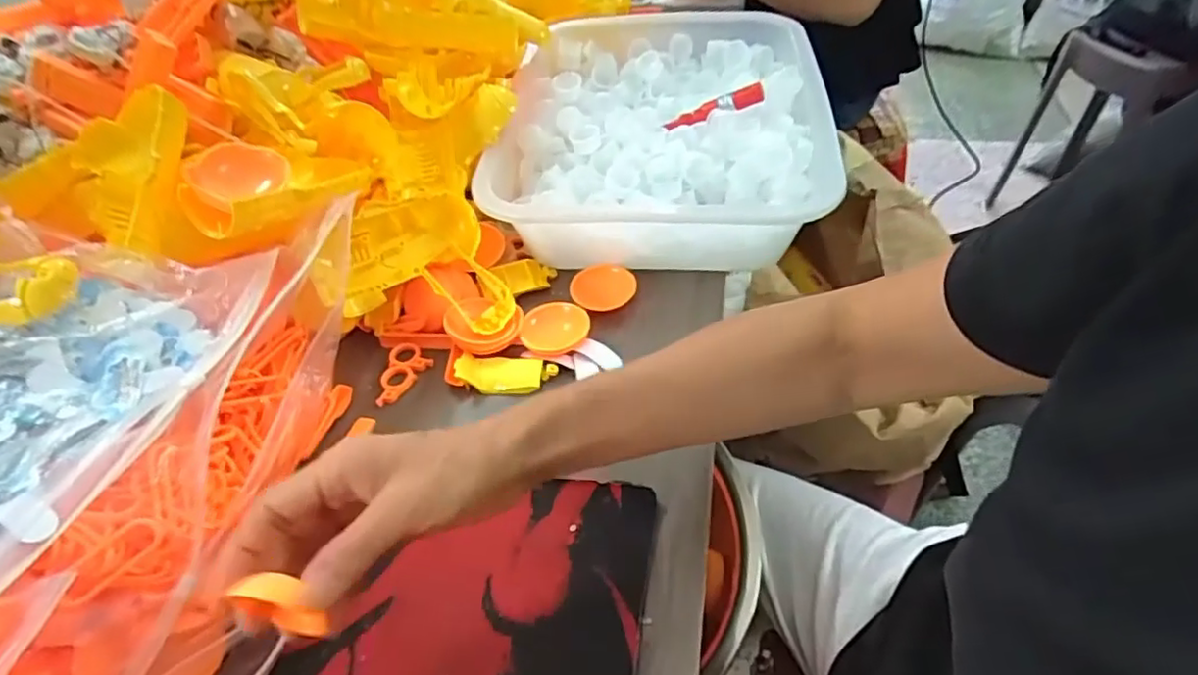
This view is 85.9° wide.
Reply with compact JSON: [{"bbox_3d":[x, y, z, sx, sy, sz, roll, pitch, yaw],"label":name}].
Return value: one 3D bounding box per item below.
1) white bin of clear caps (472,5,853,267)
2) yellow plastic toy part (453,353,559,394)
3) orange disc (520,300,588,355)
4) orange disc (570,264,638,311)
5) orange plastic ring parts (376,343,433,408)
[{"bbox_3d":[0.055,-0.202,0.638,0.297,0.081,0.368,-1,47,5],"label":"white bin of clear caps"},{"bbox_3d":[-0.071,0.026,0.496,0.076,0.017,0.029,1,47,6],"label":"yellow plastic toy part"},{"bbox_3d":[-0.036,-0.010,0.516,0.055,0.012,0.047,-12,47,-6],"label":"orange disc"},{"bbox_3d":[0.003,-0.044,0.552,0.055,0.009,0.043,-1,71,-2],"label":"orange disc"},{"bbox_3d":[-0.162,0.029,0.513,0.037,0.006,0.058,23,53,24],"label":"orange plastic ring parts"}]

